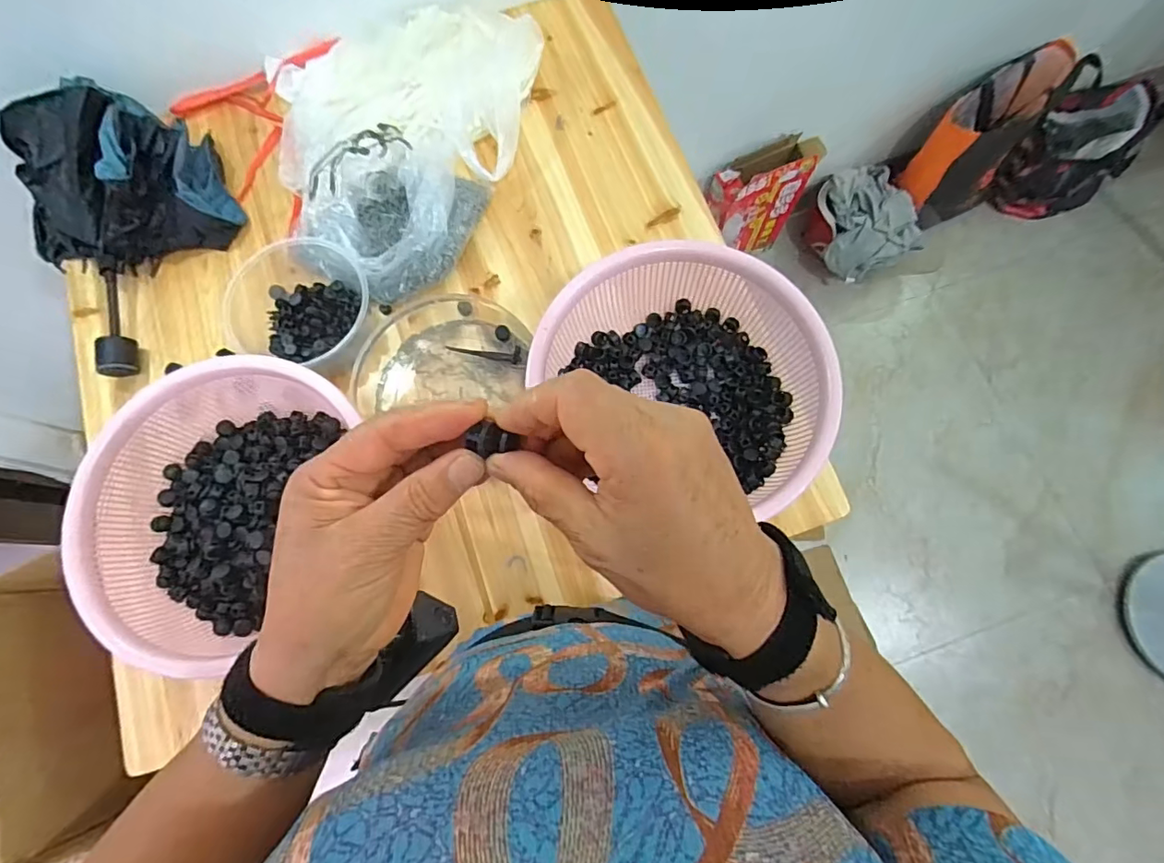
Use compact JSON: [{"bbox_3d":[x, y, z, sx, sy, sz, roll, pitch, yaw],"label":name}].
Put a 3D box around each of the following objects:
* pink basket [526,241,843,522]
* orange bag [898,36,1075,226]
[{"bbox_3d":[0.100,-0.041,0.538,0.252,0.116,0.264,0,77,2],"label":"pink basket"},{"bbox_3d":[0.922,-0.683,1.247,0.234,0.391,0.135,22,42,-1],"label":"orange bag"}]

